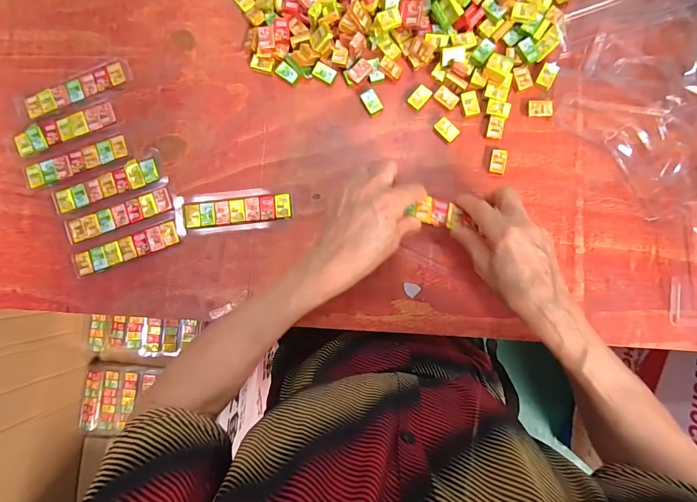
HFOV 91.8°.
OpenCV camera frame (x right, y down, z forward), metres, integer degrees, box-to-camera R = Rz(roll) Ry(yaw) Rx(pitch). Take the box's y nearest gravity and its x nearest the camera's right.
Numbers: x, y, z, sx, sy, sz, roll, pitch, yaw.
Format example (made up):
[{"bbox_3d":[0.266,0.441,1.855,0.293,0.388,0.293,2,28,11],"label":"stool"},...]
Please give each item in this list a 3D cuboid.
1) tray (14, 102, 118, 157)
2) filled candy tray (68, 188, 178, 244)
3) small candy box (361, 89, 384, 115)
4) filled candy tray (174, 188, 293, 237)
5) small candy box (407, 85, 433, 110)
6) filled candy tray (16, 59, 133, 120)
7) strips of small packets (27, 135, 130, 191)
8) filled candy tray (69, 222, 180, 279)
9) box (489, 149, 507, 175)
[{"bbox_3d":[-0.325,-0.140,0.386,0.115,0.005,0.030,-20,87,1],"label":"tray"},{"bbox_3d":[-0.257,-0.040,0.380,0.120,0.005,0.025,-19,87,1],"label":"filled candy tray"},{"bbox_3d":[0.026,-0.168,0.382,0.018,0.007,0.027,-32,87,0],"label":"small candy box"},{"bbox_3d":[-0.129,-0.045,0.381,0.129,0.007,0.044,-5,87,1],"label":"filled candy tray"},{"bbox_3d":[0.080,-0.172,0.380,0.018,0.009,0.026,42,89,3],"label":"small candy box"},{"bbox_3d":[-0.314,-0.184,0.389,0.130,0.009,0.032,-23,87,0],"label":"filled candy tray"},{"bbox_3d":[-0.310,-0.102,0.383,0.121,0.006,0.028,-17,87,1],"label":"strips of small packets"},{"bbox_3d":[-0.249,-0.002,0.381,0.120,0.006,0.028,-18,87,1],"label":"filled candy tray"},{"bbox_3d":[0.165,-0.098,0.376,0.016,0.012,0.026,8,87,2],"label":"box"}]

